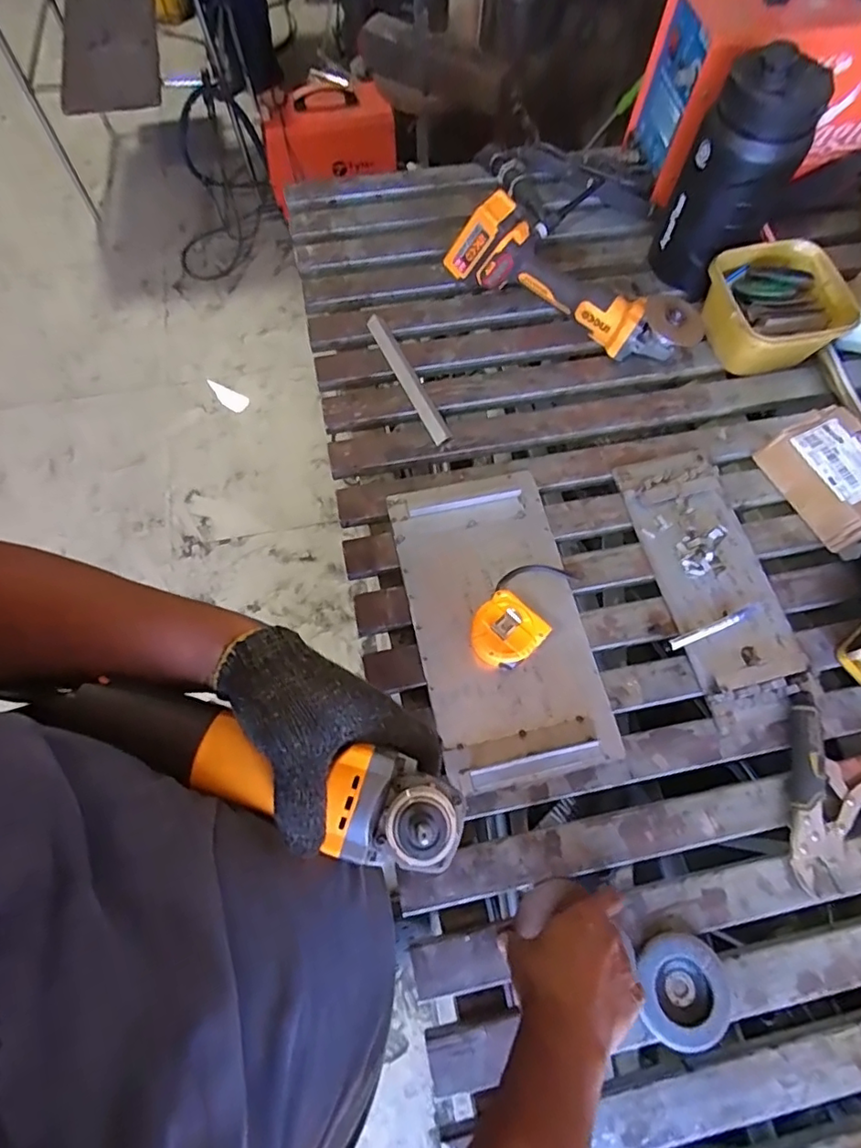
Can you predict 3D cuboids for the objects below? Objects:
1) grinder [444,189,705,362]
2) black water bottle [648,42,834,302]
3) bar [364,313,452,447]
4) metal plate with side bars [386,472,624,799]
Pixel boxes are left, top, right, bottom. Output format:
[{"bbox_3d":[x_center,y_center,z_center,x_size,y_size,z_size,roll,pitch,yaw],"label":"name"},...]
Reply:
[{"bbox_3d":[0.217,-0.431,0.819,0.369,0.126,0.116,30,71,10],"label":"grinder"},{"bbox_3d":[0.413,-0.536,0.770,0.087,0.307,0.112,-34,73,-13],"label":"black water bottle"},{"bbox_3d":[-0.032,-0.285,0.816,0.032,0.017,0.237,-25,71,-10],"label":"bar"},{"bbox_3d":[0.082,0.053,0.686,0.200,0.015,0.377,-12,69,-5],"label":"metal plate with side bars"}]

